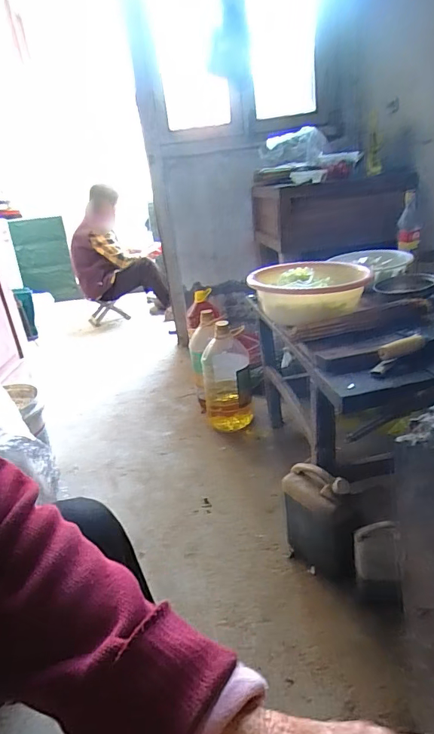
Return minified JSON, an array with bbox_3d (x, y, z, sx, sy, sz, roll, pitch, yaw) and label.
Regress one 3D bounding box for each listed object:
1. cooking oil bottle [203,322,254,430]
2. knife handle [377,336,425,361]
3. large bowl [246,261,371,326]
[{"bbox_3d":[0.031,0.029,1.498,0.158,0.350,0.123,-9,23,-2],"label":"cooking oil bottle"},{"bbox_3d":[0.350,-0.038,0.825,0.102,0.022,0.018,-17,25,-21],"label":"knife handle"},{"bbox_3d":[0.221,-0.174,1.072,0.276,0.109,0.281,-2,24,13],"label":"large bowl"}]

